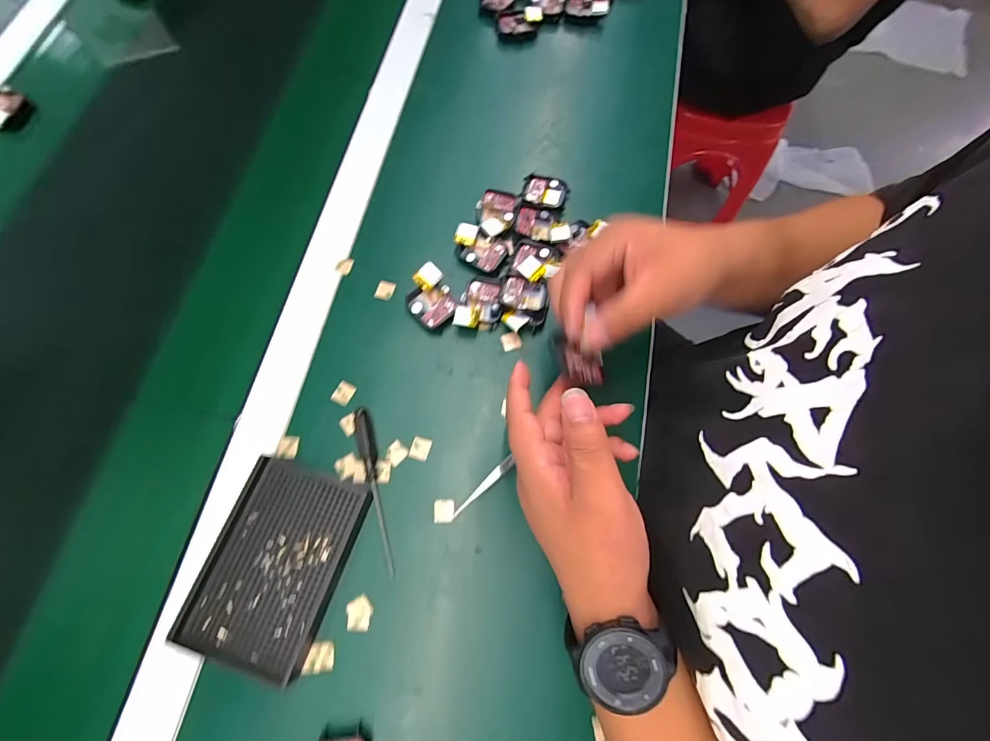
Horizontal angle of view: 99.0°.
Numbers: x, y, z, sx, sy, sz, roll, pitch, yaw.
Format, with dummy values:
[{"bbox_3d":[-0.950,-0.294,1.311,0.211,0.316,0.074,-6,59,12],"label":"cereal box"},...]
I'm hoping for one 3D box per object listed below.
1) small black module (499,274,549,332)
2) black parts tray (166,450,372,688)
[{"bbox_3d":[0.026,-0.061,0.385,0.043,0.018,0.050,6,71,1],"label":"small black module"},{"bbox_3d":[-0.163,0.142,0.319,0.095,0.019,0.135,17,72,5],"label":"black parts tray"}]

